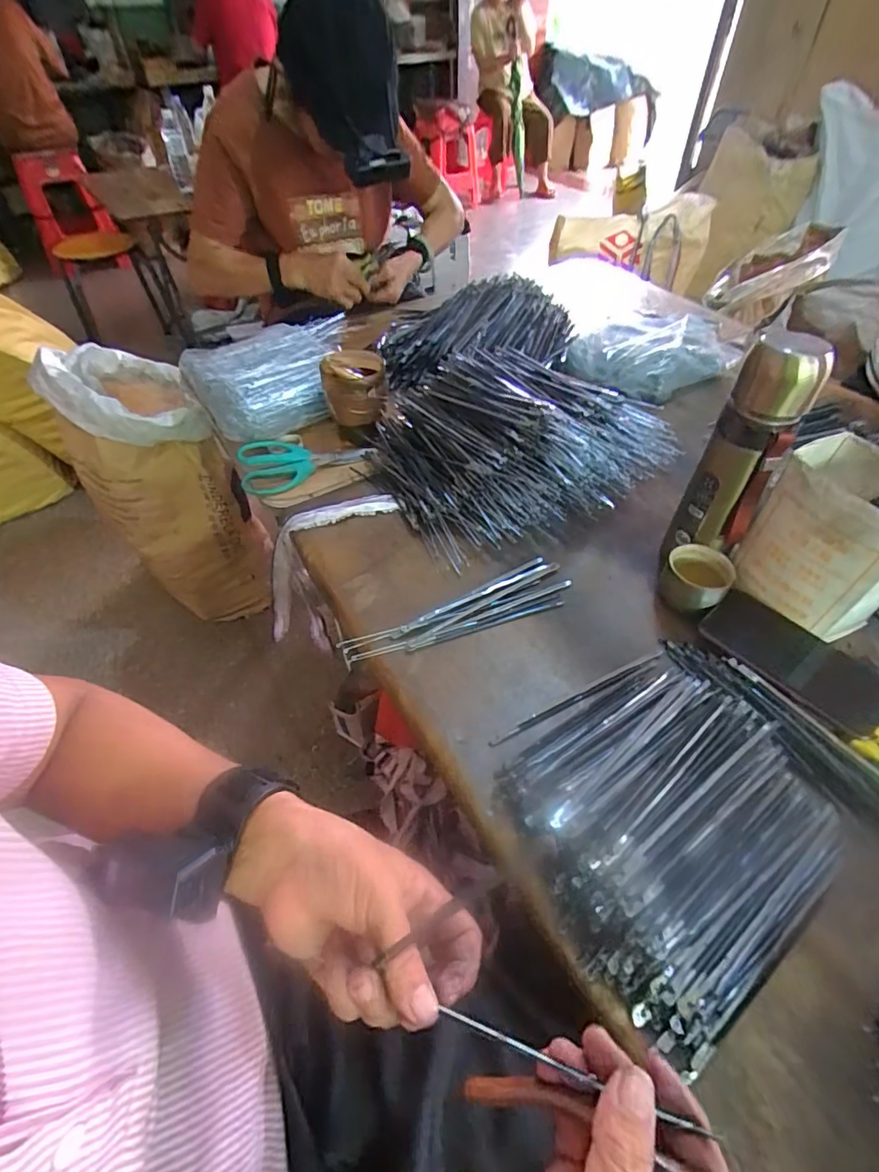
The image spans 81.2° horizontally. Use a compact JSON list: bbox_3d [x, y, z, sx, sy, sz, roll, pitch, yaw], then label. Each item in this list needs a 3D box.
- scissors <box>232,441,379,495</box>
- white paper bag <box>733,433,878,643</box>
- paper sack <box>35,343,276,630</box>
[{"bbox_3d":[-0.179,-0.175,0.697,0.178,0.024,0.085,-18,52,-14],"label":"scissors"},{"bbox_3d":[0.369,-0.043,0.481,0.101,0.145,0.126,-27,55,-21],"label":"white paper bag"},{"bbox_3d":[-0.612,-0.210,1.161,0.254,0.567,0.354,-37,59,-27],"label":"paper sack"}]

